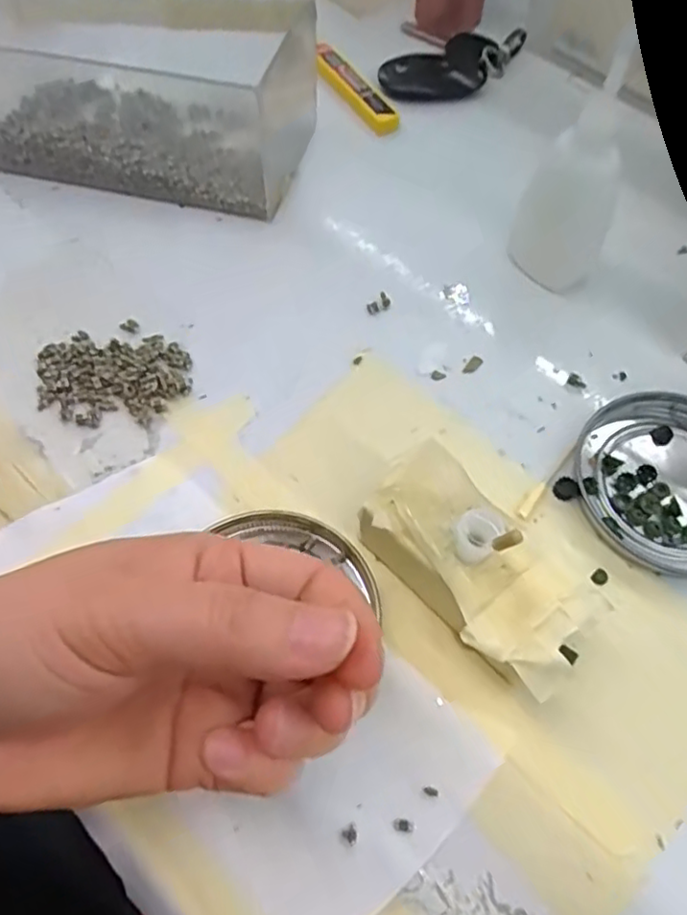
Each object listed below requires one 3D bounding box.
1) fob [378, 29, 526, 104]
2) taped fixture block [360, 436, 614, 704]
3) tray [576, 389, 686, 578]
[{"bbox_3d":[0.071,-0.240,0.399,0.099,0.013,0.040,-25,63,-13],"label":"fob"},{"bbox_3d":[0.043,0.039,0.225,0.045,0.045,0.088,-41,68,-20],"label":"taped fixture block"},{"bbox_3d":[0.135,0.009,0.262,0.076,0.009,0.077,0,61,0],"label":"tray"}]

